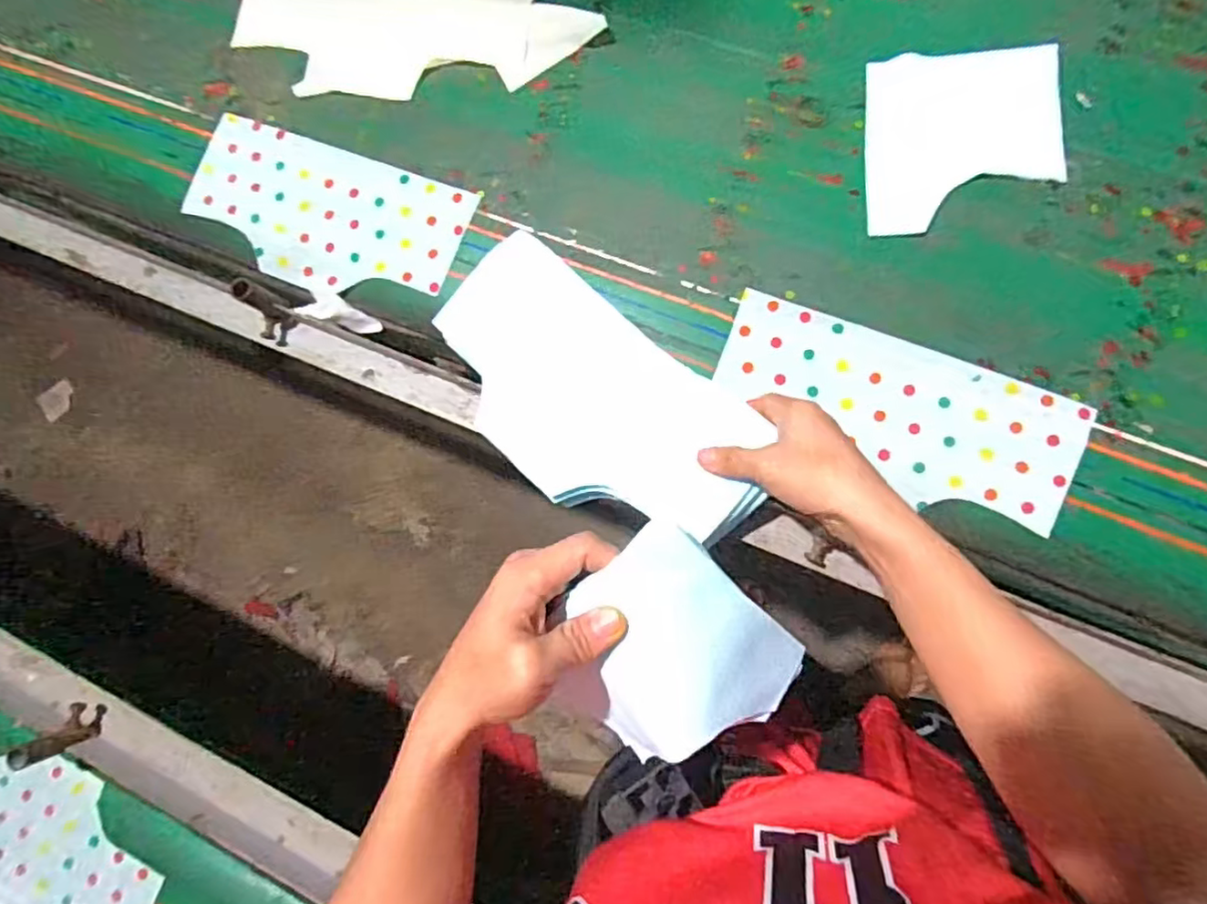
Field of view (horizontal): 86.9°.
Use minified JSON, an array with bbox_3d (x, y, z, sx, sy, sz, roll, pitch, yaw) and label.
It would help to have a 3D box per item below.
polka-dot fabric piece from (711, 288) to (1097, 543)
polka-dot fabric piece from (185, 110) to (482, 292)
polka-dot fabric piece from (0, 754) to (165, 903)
[{"bbox_3d":[0.234,-0.035,0.517,0.281,0.005,0.112,23,87,9],"label":"polka-dot fabric piece"},{"bbox_3d":[-0.271,-0.227,0.608,0.285,0.010,0.133,22,87,9],"label":"polka-dot fabric piece"},{"bbox_3d":[-0.525,0.345,0.583,0.275,0.020,0.138,21,85,14],"label":"polka-dot fabric piece"}]

